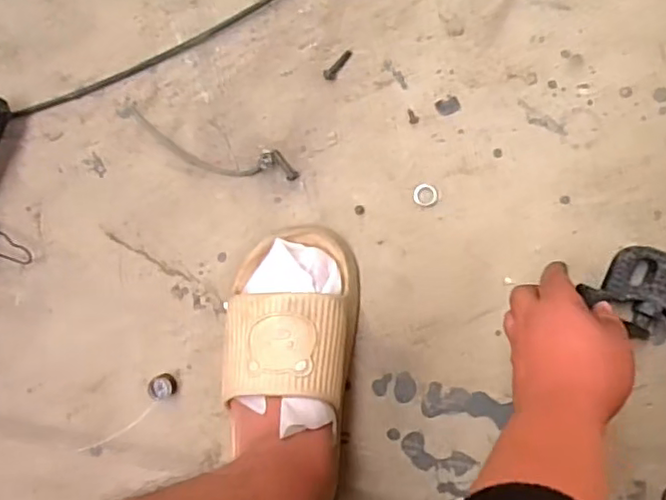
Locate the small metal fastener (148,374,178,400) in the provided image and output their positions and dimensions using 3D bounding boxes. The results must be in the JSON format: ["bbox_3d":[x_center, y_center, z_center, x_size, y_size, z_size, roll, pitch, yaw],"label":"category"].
[{"bbox_3d":[-0.166,0.133,0.603,0.026,0.013,0.023,-24,90,5],"label":"small metal fastener"}]

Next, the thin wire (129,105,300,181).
[{"bbox_3d":[-0.119,-0.095,0.593,0.175,0.012,0.037,17,93,4],"label":"thin wire"}]

